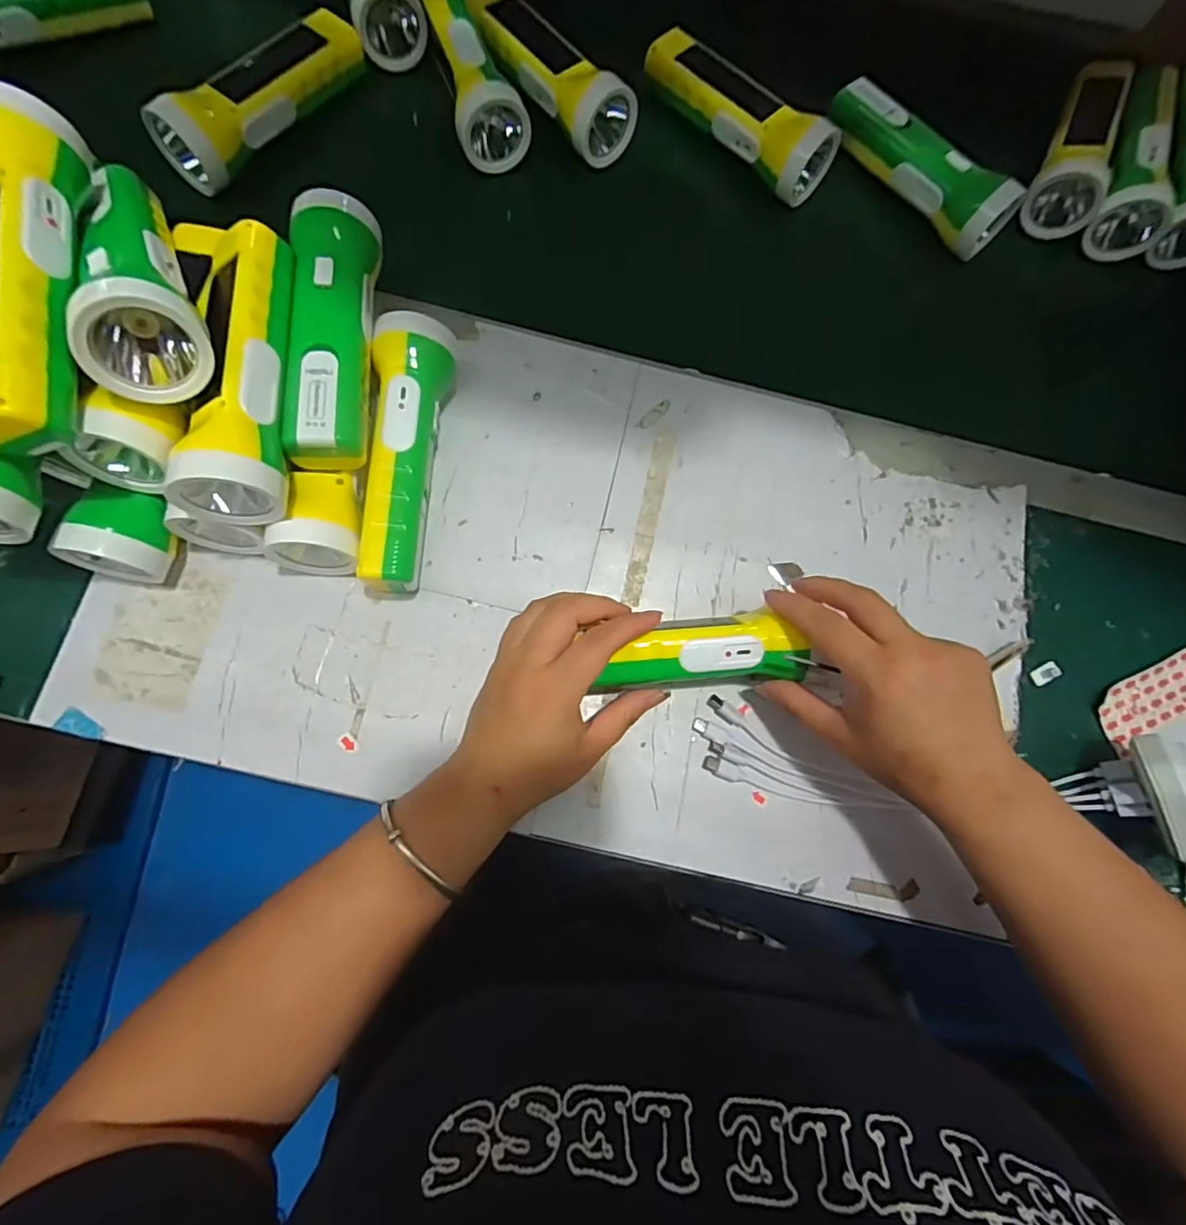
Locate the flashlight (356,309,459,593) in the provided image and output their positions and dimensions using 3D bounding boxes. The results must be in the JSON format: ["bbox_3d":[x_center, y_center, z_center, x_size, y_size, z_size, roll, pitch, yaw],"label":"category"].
[{"bbox_3d":[-0.117,-0.101,0.350,0.044,0.046,0.174,4,78,-4],"label":"flashlight"}]

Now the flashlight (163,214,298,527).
[{"bbox_3d":[-0.188,-0.133,0.294,0.044,0.040,0.164,-3,78,-6],"label":"flashlight"}]

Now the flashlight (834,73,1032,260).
[{"bbox_3d":[0.258,-0.356,0.446,0.165,0.047,0.049,44,78,5],"label":"flashlight"}]

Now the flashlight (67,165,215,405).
[{"bbox_3d":[-0.230,-0.183,0.285,0.048,0.048,0.178,-19,69,-8],"label":"flashlight"}]

